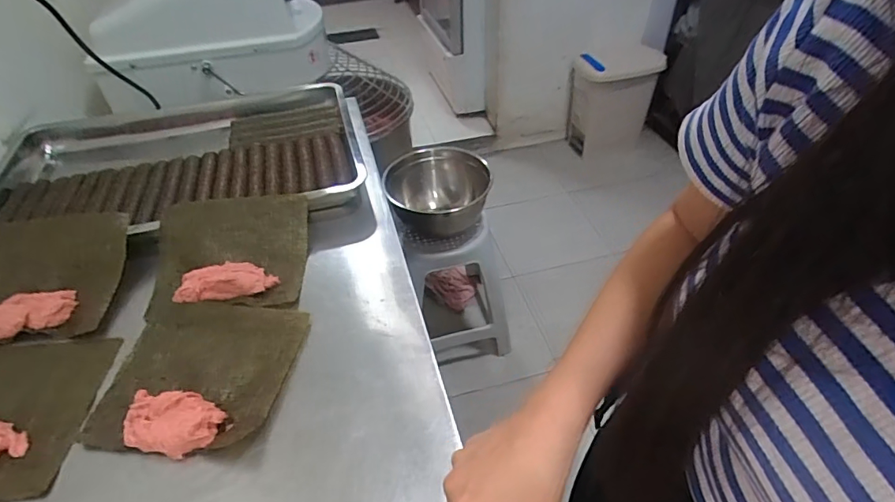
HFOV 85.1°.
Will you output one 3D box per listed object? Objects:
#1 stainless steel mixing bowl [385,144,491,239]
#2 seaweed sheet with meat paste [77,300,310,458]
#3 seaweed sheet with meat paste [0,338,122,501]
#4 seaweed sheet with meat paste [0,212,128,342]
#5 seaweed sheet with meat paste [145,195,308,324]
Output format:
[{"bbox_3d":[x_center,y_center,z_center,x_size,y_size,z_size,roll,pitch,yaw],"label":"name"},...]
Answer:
[{"bbox_3d":[-0.028,-0.146,1.283,0.257,0.132,0.276,-2,44,1],"label":"stainless steel mixing bowl"},{"bbox_3d":[-0.284,0.130,0.551,0.201,0.030,0.191,5,45,8],"label":"seaweed sheet with meat paste"},{"bbox_3d":[-0.493,0.167,0.521,0.198,0.033,0.187,-6,44,-3],"label":"seaweed sheet with meat paste"},{"bbox_3d":[-0.539,0.035,0.642,0.206,0.030,0.173,-8,64,-7],"label":"seaweed sheet with meat paste"},{"bbox_3d":[-0.303,0.000,0.671,0.201,0.049,0.179,-6,44,-3],"label":"seaweed sheet with meat paste"}]

